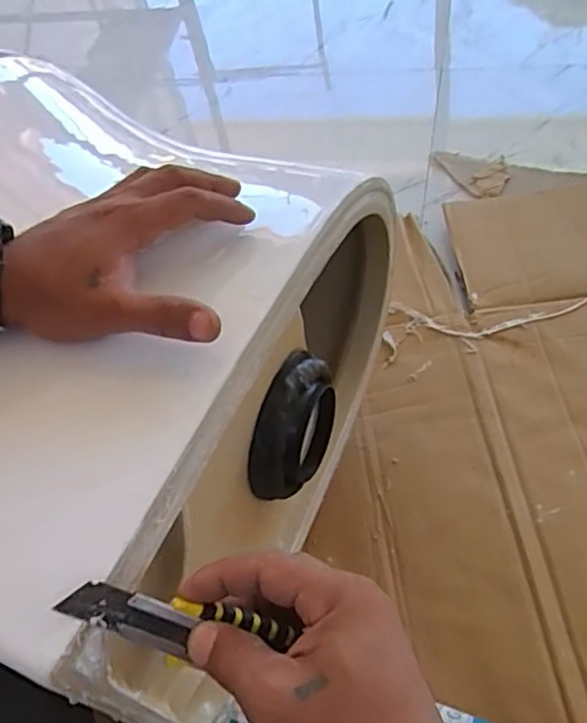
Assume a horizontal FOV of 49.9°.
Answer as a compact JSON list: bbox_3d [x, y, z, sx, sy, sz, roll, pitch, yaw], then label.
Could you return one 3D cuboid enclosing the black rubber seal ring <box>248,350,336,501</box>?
[{"bbox_3d":[0.002,0.047,0.465,0.032,0.092,0.099,15,59,20],"label":"black rubber seal ring"}]

